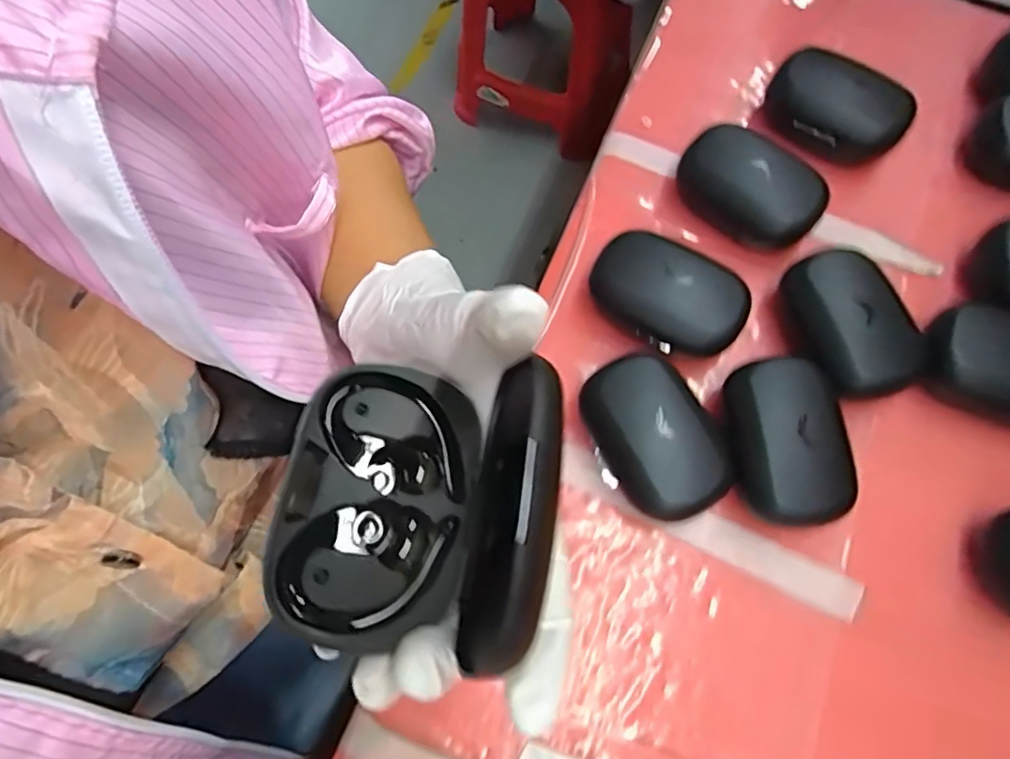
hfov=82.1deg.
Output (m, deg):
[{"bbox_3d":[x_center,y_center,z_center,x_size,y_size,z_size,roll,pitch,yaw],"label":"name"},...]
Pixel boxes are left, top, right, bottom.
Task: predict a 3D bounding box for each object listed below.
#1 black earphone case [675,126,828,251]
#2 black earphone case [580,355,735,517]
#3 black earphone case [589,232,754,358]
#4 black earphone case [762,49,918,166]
[{"bbox_3d":[0.146,-0.114,0.349,0.084,0.035,0.053,37,75,12],"label":"black earphone case"},{"bbox_3d":[0.076,0.030,0.297,0.059,0.037,0.083,-35,74,-11],"label":"black earphone case"},{"bbox_3d":[0.090,-0.045,0.324,0.083,0.035,0.049,34,74,11],"label":"black earphone case"},{"bbox_3d":[0.207,-0.169,0.367,0.085,0.034,0.057,35,75,12],"label":"black earphone case"}]

